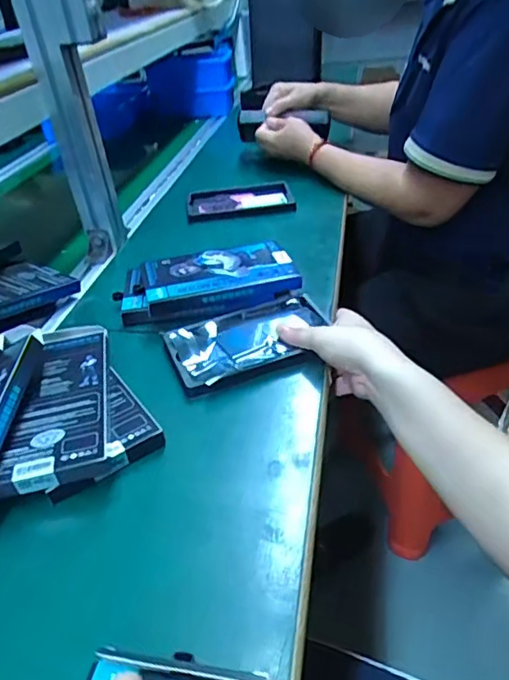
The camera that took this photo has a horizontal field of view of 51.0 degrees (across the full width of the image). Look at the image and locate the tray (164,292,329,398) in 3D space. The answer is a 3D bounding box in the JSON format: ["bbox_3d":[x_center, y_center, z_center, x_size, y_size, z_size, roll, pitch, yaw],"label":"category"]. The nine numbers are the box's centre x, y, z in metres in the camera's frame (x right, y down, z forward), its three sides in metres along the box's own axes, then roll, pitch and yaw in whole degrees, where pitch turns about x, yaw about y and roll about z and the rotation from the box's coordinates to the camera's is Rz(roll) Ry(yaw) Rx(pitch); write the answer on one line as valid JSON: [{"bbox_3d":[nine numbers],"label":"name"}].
[{"bbox_3d":[-0.003,0.000,0.526,0.159,0.022,0.101,-17,37,-14],"label":"tray"}]

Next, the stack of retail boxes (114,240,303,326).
[{"bbox_3d":[-0.054,-0.067,0.611,0.195,0.040,0.106,-13,36,-8],"label":"stack of retail boxes"}]

